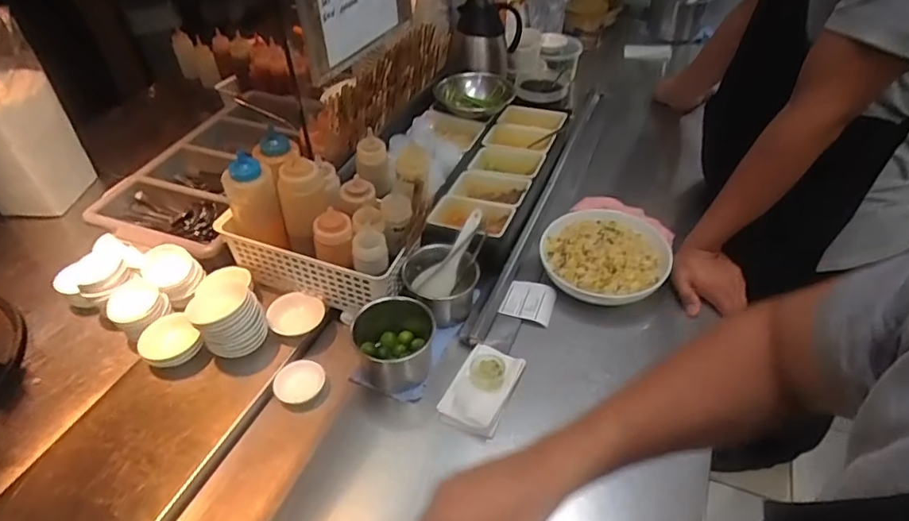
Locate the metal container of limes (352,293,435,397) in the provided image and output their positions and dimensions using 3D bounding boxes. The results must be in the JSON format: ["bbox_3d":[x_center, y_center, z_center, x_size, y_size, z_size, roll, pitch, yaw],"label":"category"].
[{"bbox_3d":[-0.087,0.123,0.815,0.113,0.082,0.112,-2,43,-1],"label":"metal container of limes"}]

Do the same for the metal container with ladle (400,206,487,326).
[{"bbox_3d":[-0.014,0.003,0.906,0.112,0.110,0.134,11,44,12],"label":"metal container with ladle"}]

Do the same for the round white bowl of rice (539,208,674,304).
[{"bbox_3d":[0.258,-0.013,0.944,0.196,0.070,0.206,0,43,0],"label":"round white bowl of rice"}]

